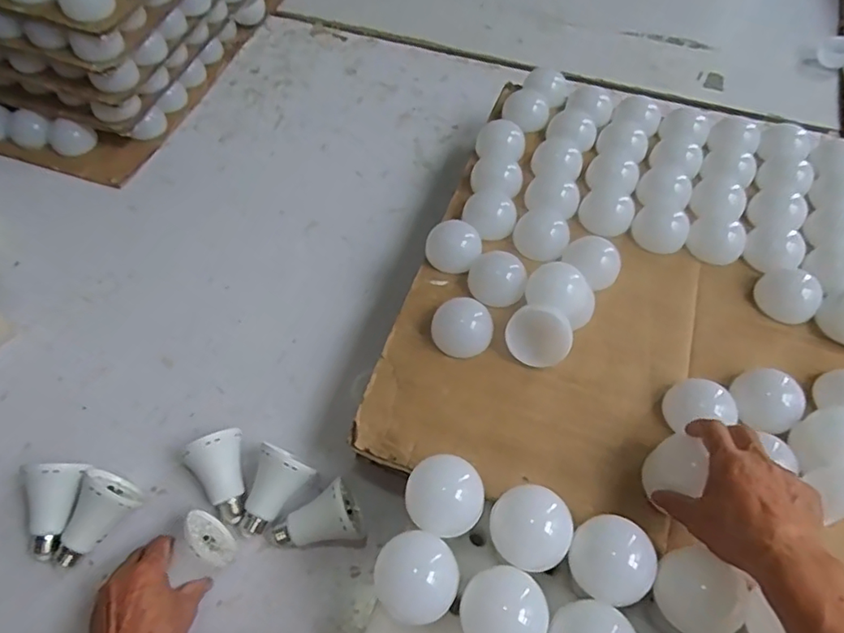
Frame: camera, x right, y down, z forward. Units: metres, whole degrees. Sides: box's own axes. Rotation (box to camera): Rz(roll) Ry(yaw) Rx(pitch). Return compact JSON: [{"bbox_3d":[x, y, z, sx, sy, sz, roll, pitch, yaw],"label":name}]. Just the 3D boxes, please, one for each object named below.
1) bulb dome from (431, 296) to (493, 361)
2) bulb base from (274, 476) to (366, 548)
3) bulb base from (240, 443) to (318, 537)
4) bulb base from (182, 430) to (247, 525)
[{"bbox_3d":[0.044,0.012,0.593,0.059,0.032,0.057,1,57,-2],"label":"bulb dome"},{"bbox_3d":[-0.107,0.210,0.561,0.091,0.055,0.054,-21,60,-15],"label":"bulb base"},{"bbox_3d":[-0.156,0.181,0.569,0.056,0.052,0.086,25,59,13],"label":"bulb base"},{"bbox_3d":[-0.206,0.169,0.579,0.059,0.059,0.078,-22,60,-16],"label":"bulb base"}]

